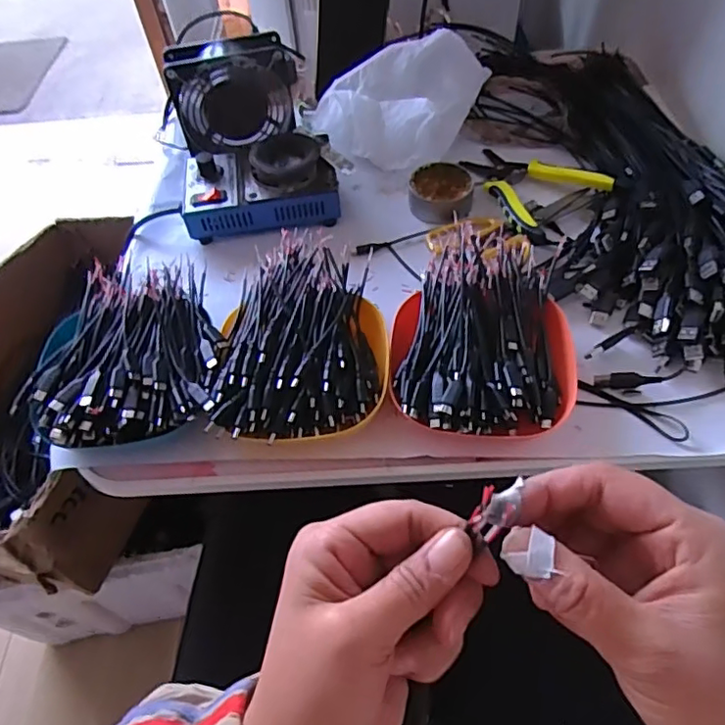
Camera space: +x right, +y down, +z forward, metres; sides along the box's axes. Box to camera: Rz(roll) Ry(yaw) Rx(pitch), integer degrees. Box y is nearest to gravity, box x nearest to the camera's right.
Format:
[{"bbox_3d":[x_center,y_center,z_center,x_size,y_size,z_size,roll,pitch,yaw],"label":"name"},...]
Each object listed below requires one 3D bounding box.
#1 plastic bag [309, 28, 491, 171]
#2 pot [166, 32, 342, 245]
[{"bbox_3d":[0.032,-0.282,0.630,0.146,0.087,0.125,34,63,25],"label":"plastic bag"},{"bbox_3d":[-0.118,-0.234,0.596,0.142,0.101,0.202,-15,55,-6],"label":"pot"}]

